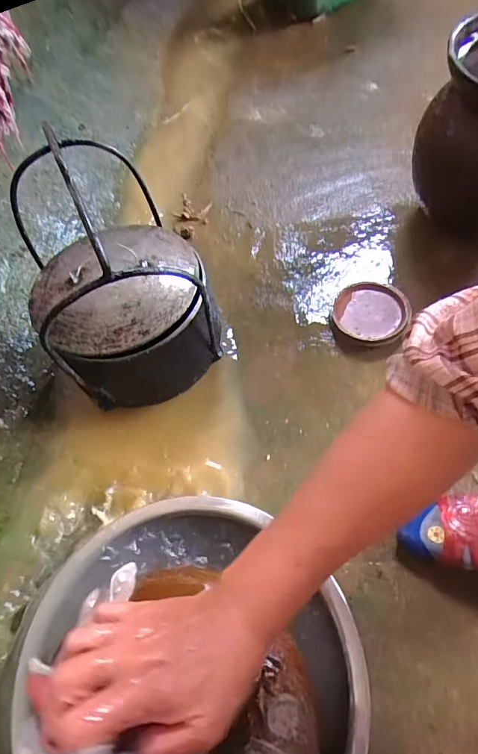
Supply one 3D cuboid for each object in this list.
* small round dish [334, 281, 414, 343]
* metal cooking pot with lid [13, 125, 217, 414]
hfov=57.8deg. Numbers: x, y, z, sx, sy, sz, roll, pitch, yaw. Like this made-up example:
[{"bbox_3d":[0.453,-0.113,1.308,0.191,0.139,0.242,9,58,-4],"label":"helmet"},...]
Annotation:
[{"bbox_3d":[0.212,-0.103,0.703,0.115,0.022,0.116,-4,57,7],"label":"small round dish"},{"bbox_3d":[-0.161,-0.128,0.572,0.222,0.261,0.233,-23,65,-12],"label":"metal cooking pot with lid"}]

